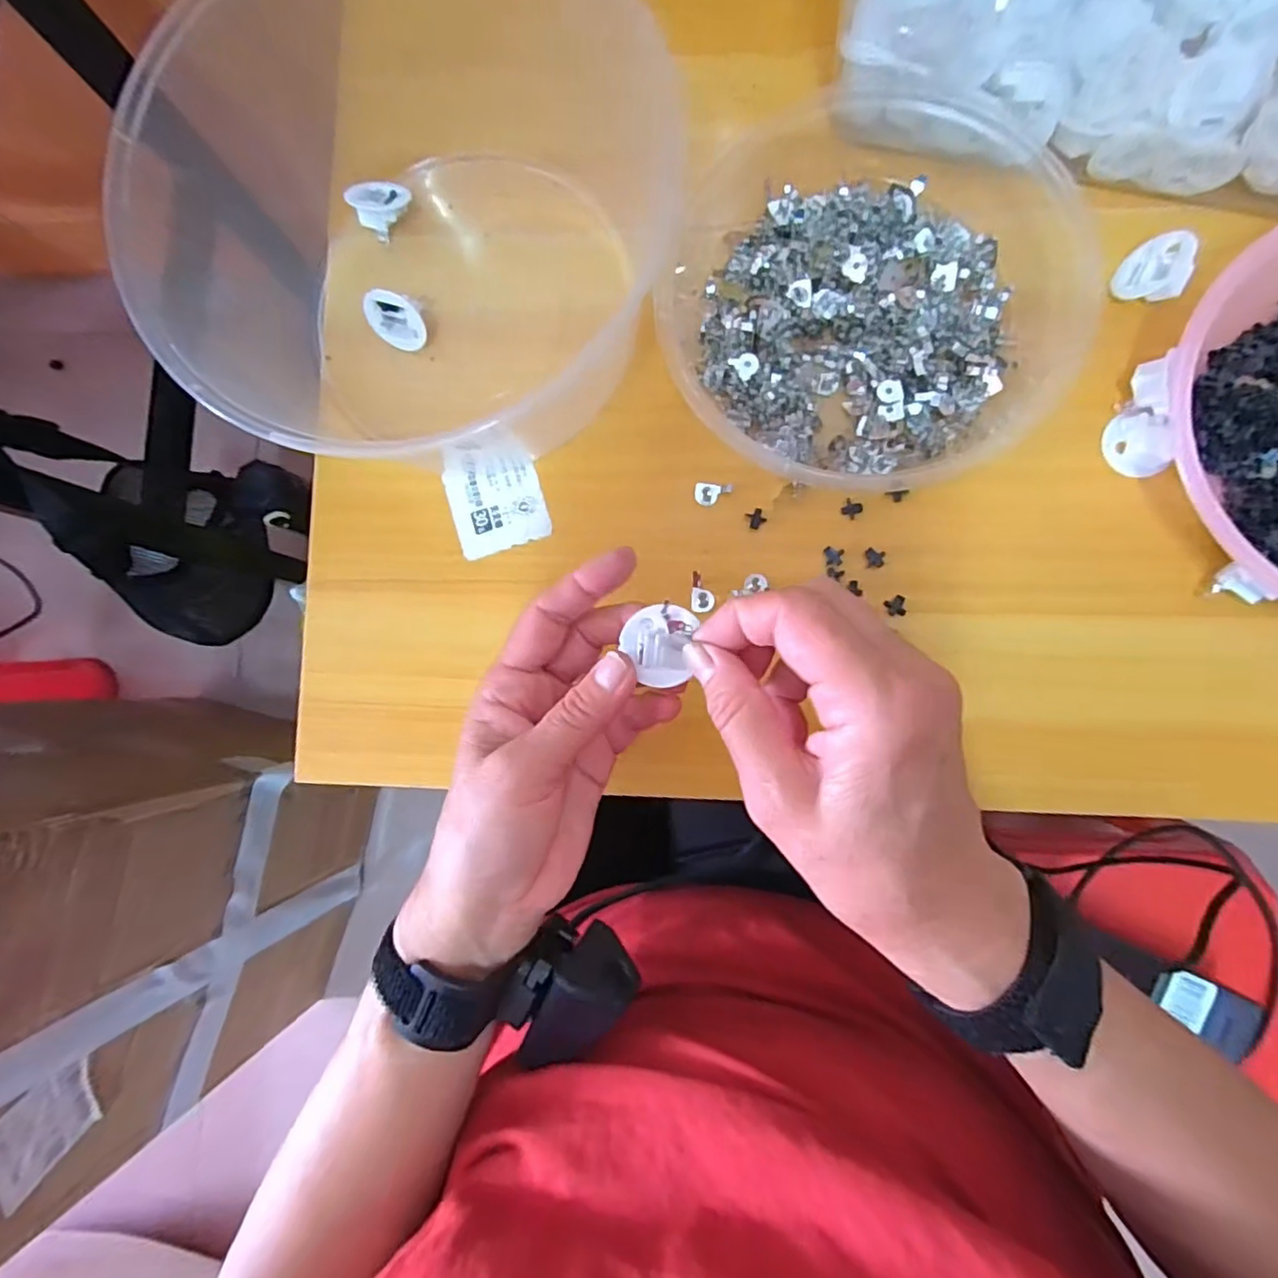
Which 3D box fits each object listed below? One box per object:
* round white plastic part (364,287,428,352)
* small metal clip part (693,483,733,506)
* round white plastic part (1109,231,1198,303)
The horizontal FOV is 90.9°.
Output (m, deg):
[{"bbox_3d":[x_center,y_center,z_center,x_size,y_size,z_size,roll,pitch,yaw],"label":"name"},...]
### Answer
[{"bbox_3d":[-0.126,-0.170,0.330,0.027,0.031,0.017,1,50,3],"label":"round white plastic part"},{"bbox_3d":[0.038,-0.074,0.321,0.018,0.004,0.011,3,90,6],"label":"small metal clip part"},{"bbox_3d":[0.249,-0.176,0.301,0.028,0.022,0.029,0,89,6],"label":"round white plastic part"}]

